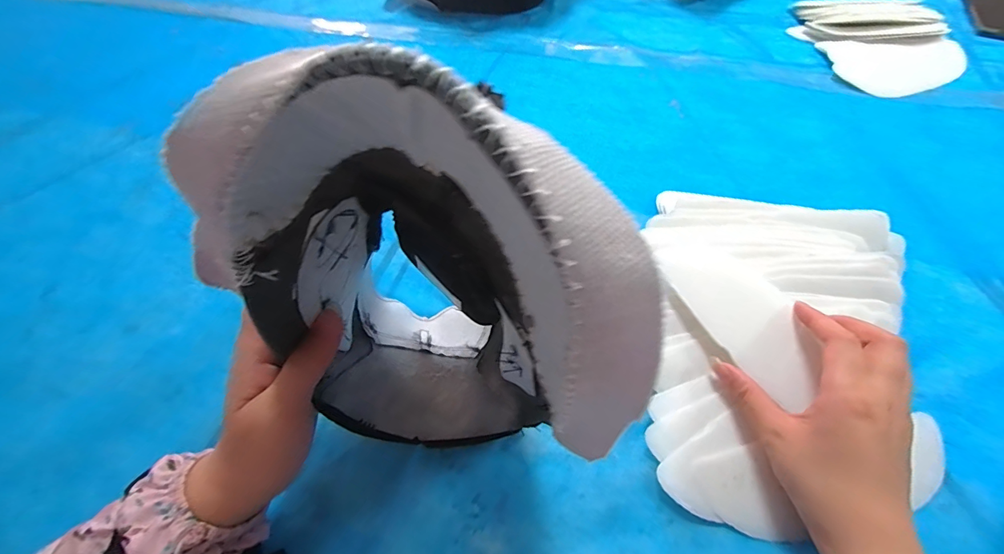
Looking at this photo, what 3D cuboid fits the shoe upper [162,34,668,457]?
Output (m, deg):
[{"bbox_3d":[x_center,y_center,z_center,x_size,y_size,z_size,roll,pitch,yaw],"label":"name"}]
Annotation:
[{"bbox_3d":[-0.034,0.032,0.211,0.147,0.281,0.084,32,63,5],"label":"shoe upper"}]

